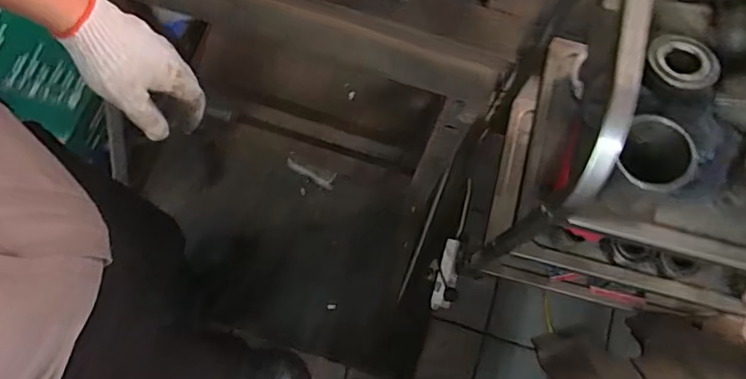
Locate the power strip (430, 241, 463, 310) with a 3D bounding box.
[{"bbox_3d":[0.187,0.209,1.299,0.058,0.027,0.174,12,75,1],"label":"power strip"}]

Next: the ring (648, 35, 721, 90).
[{"bbox_3d":[0.380,-0.159,0.642,0.080,0.016,0.070,6,75,0],"label":"ring"}]

